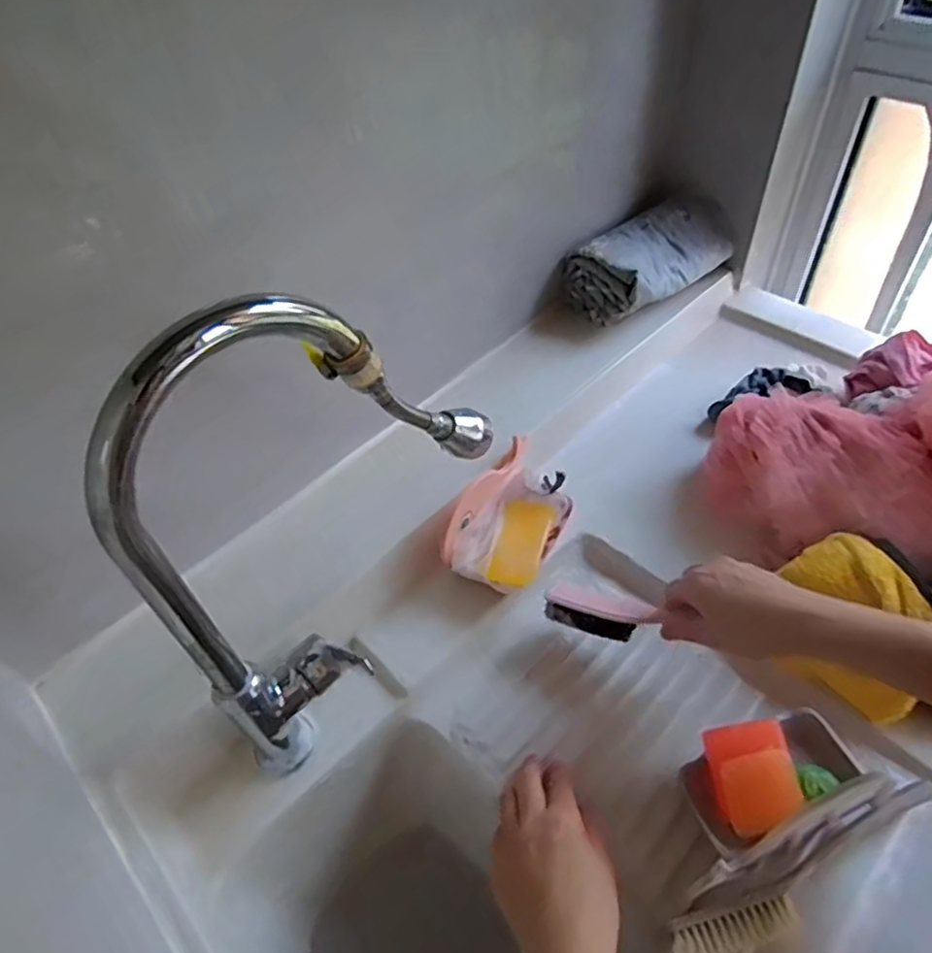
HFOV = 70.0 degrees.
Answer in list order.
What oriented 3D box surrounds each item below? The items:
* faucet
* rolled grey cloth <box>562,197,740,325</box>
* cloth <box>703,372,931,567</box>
[{"bbox_3d":[-0.092,0.031,0.490,0.071,0.355,0.291,30,58,28],"label":"faucet"},{"bbox_3d":[0.229,-0.275,0.829,0.211,0.071,0.116,-38,56,-24],"label":"rolled grey cloth"},{"bbox_3d":[0.360,-0.014,0.621,0.235,0.130,0.166,-2,49,5],"label":"cloth"}]

